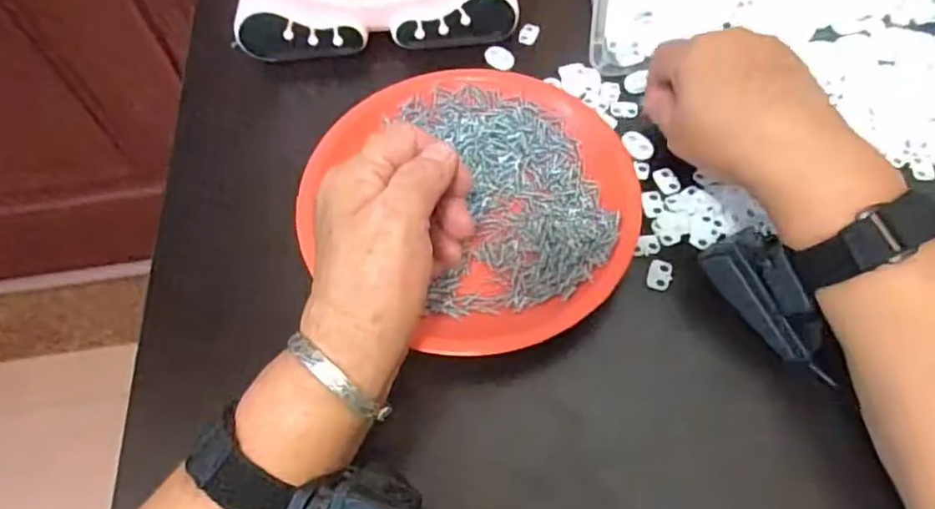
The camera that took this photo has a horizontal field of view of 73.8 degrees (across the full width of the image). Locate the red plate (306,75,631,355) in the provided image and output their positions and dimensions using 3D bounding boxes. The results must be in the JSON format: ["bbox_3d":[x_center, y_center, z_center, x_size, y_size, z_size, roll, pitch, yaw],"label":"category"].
[{"bbox_3d":[0.005,-0.034,0.379,0.195,0.026,0.180,-1,61,2],"label":"red plate"}]

